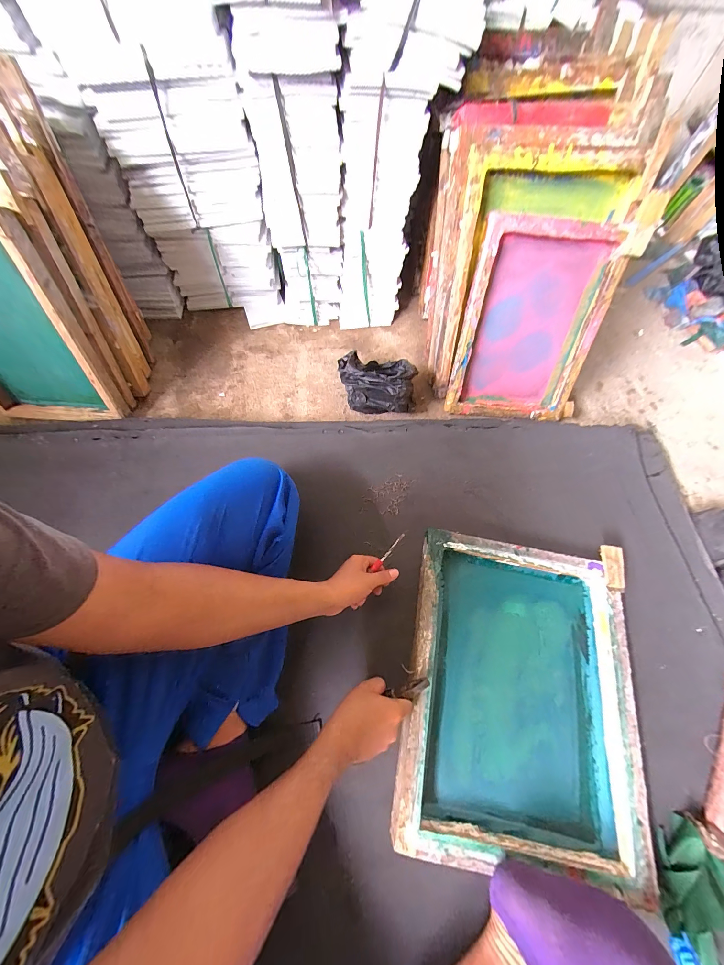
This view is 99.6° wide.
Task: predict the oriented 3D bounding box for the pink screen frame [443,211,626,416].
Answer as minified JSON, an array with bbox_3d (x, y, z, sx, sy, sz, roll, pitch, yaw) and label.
[{"bbox_3d":[0.378,-0.343,0.699,0.290,0.390,0.044,4,35,-2],"label":"pink screen frame"}]

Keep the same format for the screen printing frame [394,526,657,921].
[{"bbox_3d":[0.261,0.332,0.515,0.356,0.051,0.449,11,68,2],"label":"screen printing frame"}]

